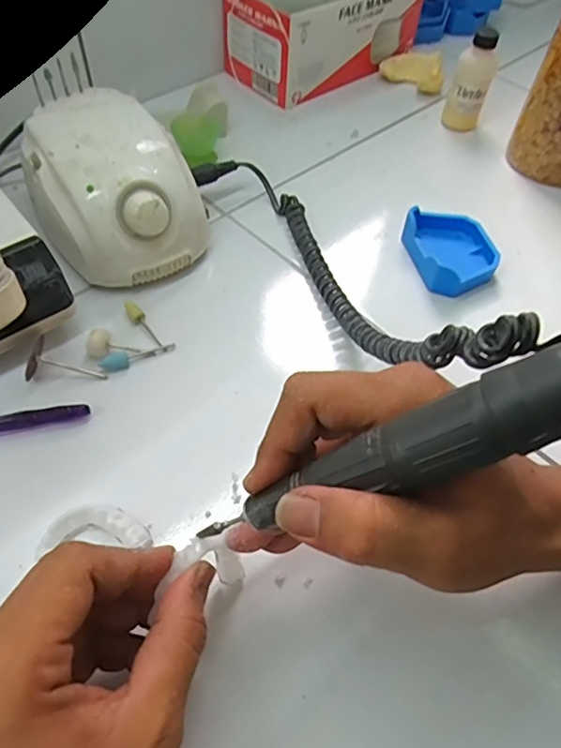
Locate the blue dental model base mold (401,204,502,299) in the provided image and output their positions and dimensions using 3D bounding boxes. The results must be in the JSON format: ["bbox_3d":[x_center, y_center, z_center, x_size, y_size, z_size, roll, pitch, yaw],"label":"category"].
[{"bbox_3d":[0.134,-0.098,0.421,0.061,0.024,0.081,-10,57,-12],"label":"blue dental model base mold"}]

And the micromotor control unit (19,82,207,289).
[{"bbox_3d":[-0.126,-0.133,0.393,0.107,0.080,0.132,-29,63,-23],"label":"micromotor control unit"}]

